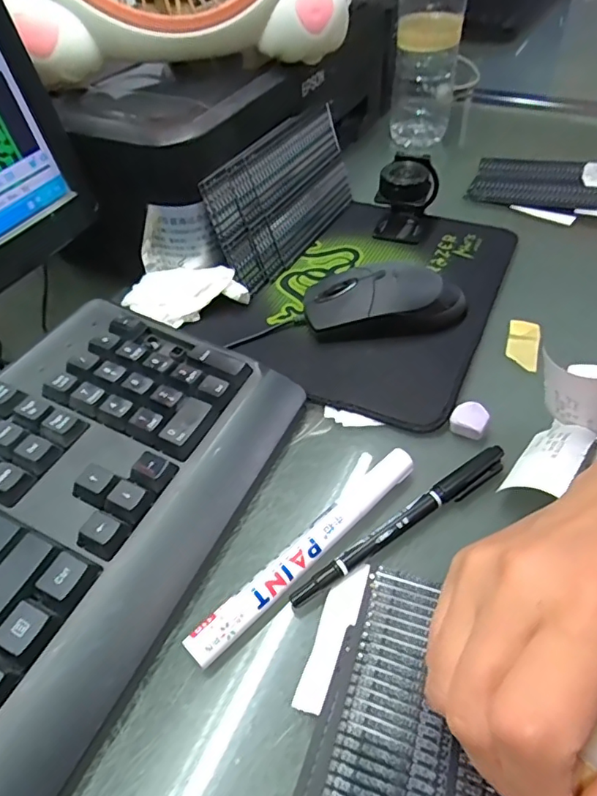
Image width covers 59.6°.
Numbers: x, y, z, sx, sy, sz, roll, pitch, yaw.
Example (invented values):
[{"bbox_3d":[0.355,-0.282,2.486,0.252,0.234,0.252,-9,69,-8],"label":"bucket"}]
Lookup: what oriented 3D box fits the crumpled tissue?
[{"bbox_3d":[-0.084,-0.074,0.382,0.090,0.026,0.040,-6,48,8],"label":"crumpled tissue"}]

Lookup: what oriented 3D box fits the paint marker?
[{"bbox_3d":[0.007,0.073,0.254,0.141,0.020,0.015,-36,55,-27],"label":"paint marker"}]

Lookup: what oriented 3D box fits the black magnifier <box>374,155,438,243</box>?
[{"bbox_3d":[0.094,-0.171,0.447,0.048,0.057,0.055,19,52,10],"label":"black magnifier"}]

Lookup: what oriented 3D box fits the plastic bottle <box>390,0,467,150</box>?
[{"bbox_3d":[0.135,-0.372,0.516,0.076,0.226,0.066,8,48,10],"label":"plastic bottle"}]

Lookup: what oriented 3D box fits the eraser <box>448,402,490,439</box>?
[{"bbox_3d":[0.100,0.013,0.306,0.019,0.011,0.019,18,51,19],"label":"eraser"}]

